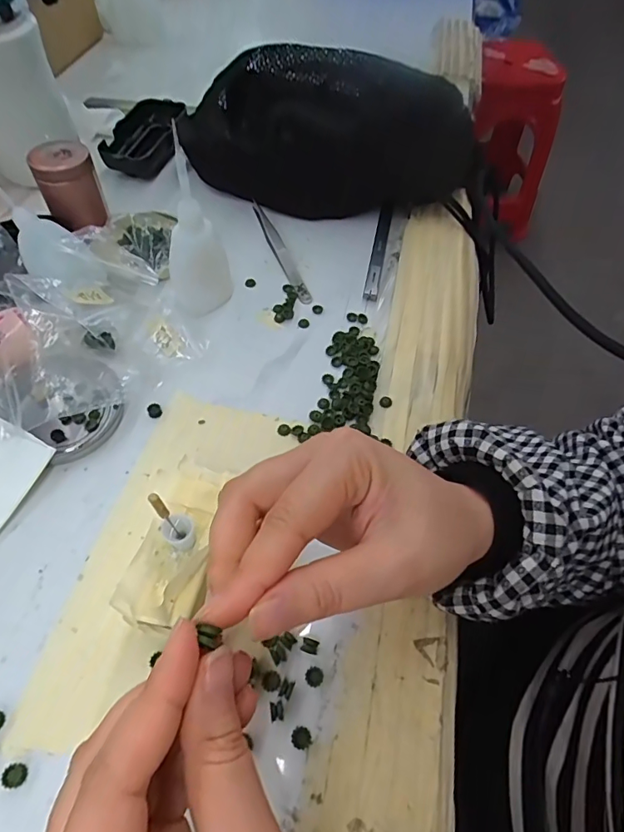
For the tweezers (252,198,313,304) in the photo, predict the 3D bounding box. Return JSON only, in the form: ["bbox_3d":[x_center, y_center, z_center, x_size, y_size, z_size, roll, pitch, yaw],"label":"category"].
[{"bbox_3d":[-0.029,-0.142,0.405,0.013,0.006,0.129,-17,60,-14],"label":"tweezers"}]

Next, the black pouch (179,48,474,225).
[{"bbox_3d":[0.003,-0.243,0.412,0.226,0.103,0.099,3,57,-2],"label":"black pouch"}]

